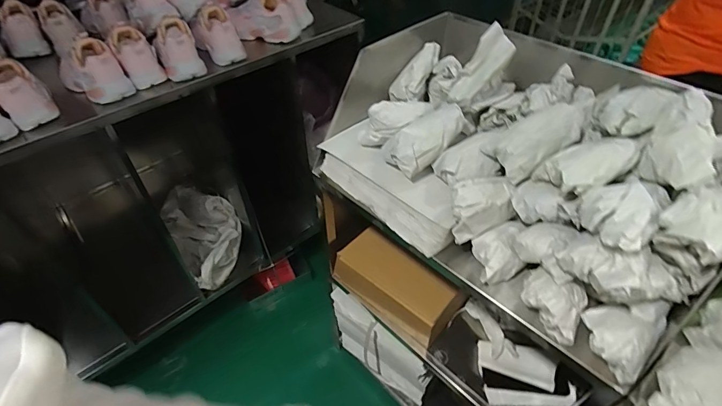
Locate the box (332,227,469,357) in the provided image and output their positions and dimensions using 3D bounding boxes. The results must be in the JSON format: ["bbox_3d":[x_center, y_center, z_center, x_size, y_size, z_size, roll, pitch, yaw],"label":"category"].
[{"bbox_3d":[0.088,0.193,0.963,0.287,0.128,0.150,31,54,27],"label":"box"}]

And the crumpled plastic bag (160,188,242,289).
[{"bbox_3d":[-0.512,0.073,1.303,0.197,0.138,0.420,-28,52,-24],"label":"crumpled plastic bag"}]

